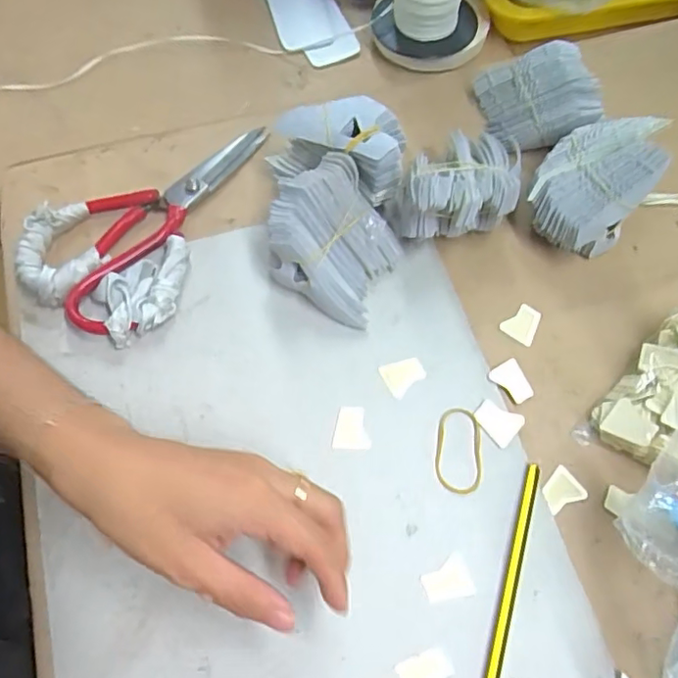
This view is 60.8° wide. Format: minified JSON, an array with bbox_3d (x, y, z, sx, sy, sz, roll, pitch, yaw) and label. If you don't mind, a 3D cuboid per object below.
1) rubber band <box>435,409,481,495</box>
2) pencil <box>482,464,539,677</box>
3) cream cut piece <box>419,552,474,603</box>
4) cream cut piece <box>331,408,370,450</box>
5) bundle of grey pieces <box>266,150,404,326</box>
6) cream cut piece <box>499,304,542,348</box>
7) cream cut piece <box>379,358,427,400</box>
[{"bbox_3d":[0.077,0.072,0.374,0.029,0.004,0.054,5,70,0],"label":"rubber band"},{"bbox_3d":[0.098,0.155,0.336,0.011,0.005,0.163,17,68,8],"label":"pencil"},{"bbox_3d":[0.063,0.142,0.341,0.028,0.004,0.023,-17,67,-7],"label":"cream cut piece"},{"bbox_3d":[0.008,0.058,0.376,0.023,0.004,0.027,0,66,0],"label":"cream cut piece"},{"bbox_3d":[-0.005,-0.071,0.404,0.088,0.055,0.091,23,68,10],"label":"bundle of grey pieces"},{"bbox_3d":[0.130,-0.012,0.408,0.024,0.004,0.028,31,70,13],"label":"cream cut piece"},{"bbox_3d":[0.044,0.024,0.390,0.028,0.004,0.025,-27,69,-11],"label":"cream cut piece"}]

